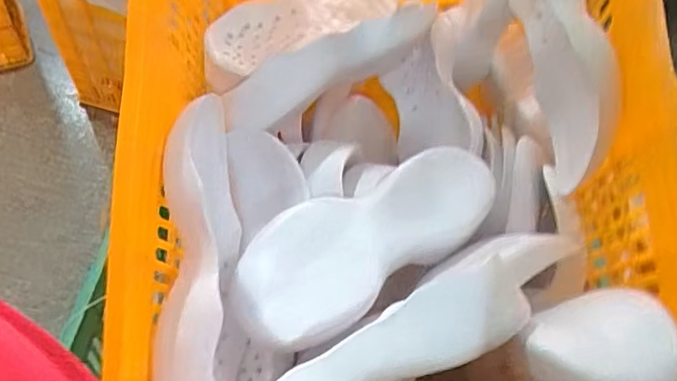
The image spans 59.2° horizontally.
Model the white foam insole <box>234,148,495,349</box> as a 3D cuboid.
[{"bbox_3d":[0.033,0.045,0.614,0.294,0.041,0.118,-32,85,-17],"label":"white foam insole"}]

